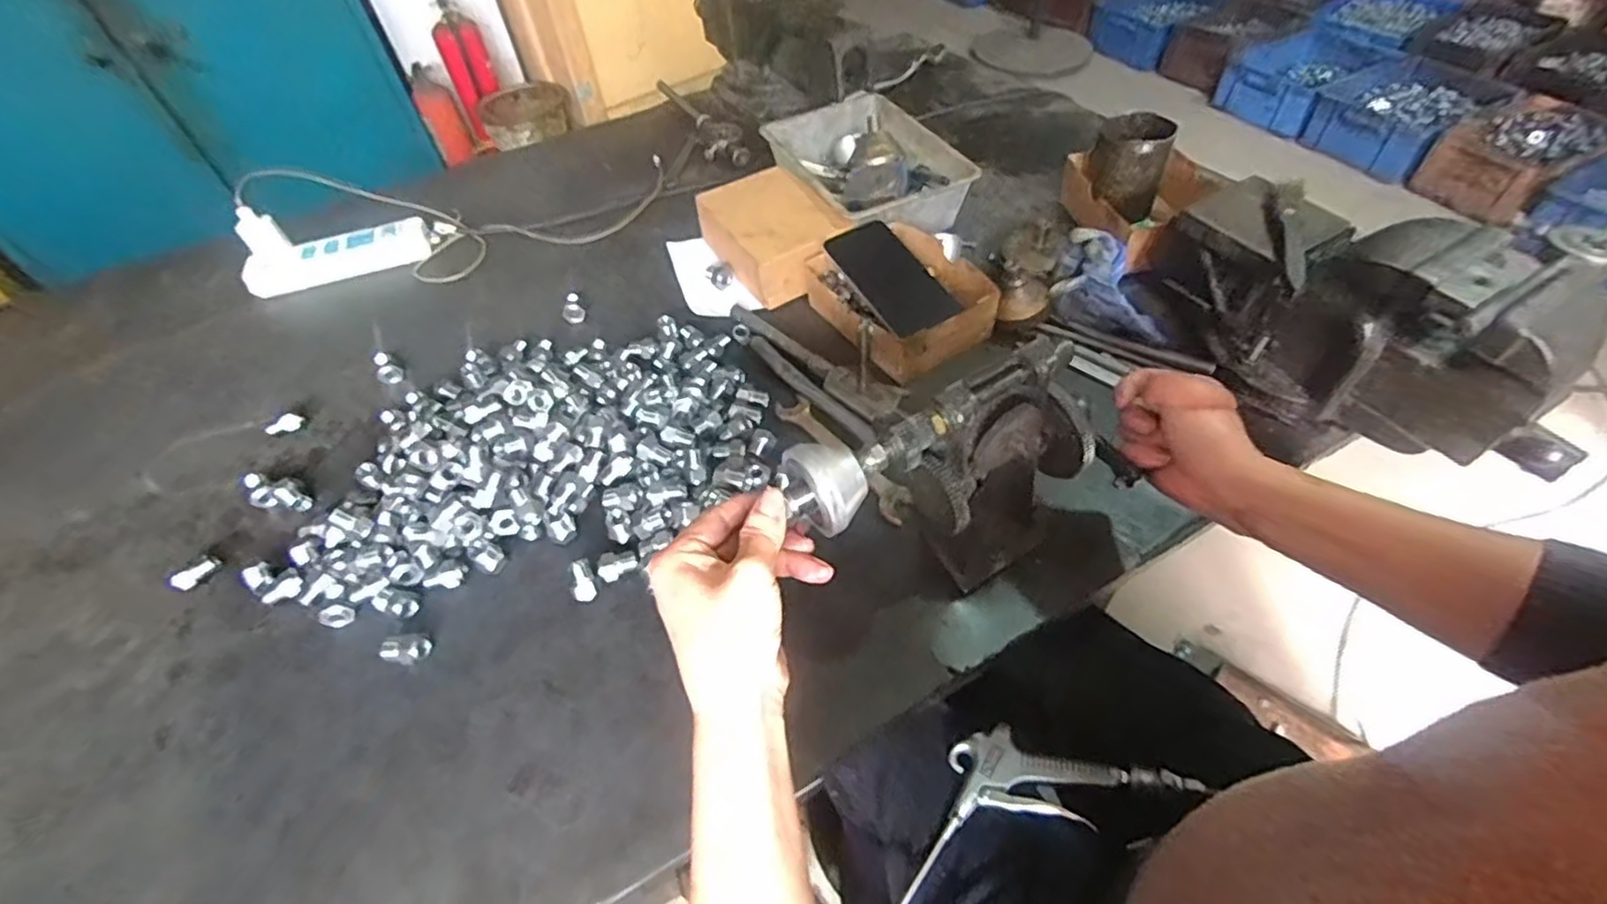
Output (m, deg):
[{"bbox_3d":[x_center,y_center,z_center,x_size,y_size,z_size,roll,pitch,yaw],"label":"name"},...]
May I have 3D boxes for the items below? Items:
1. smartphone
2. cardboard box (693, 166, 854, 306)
[{"bbox_3d":[0.092,-0.182,0.712,0.065,0.017,0.142,-43,82,17],"label":"smartphone"},{"bbox_3d":[-0.035,-0.250,0.774,0.113,0.059,0.180,-27,53,-17],"label":"cardboard box"}]

